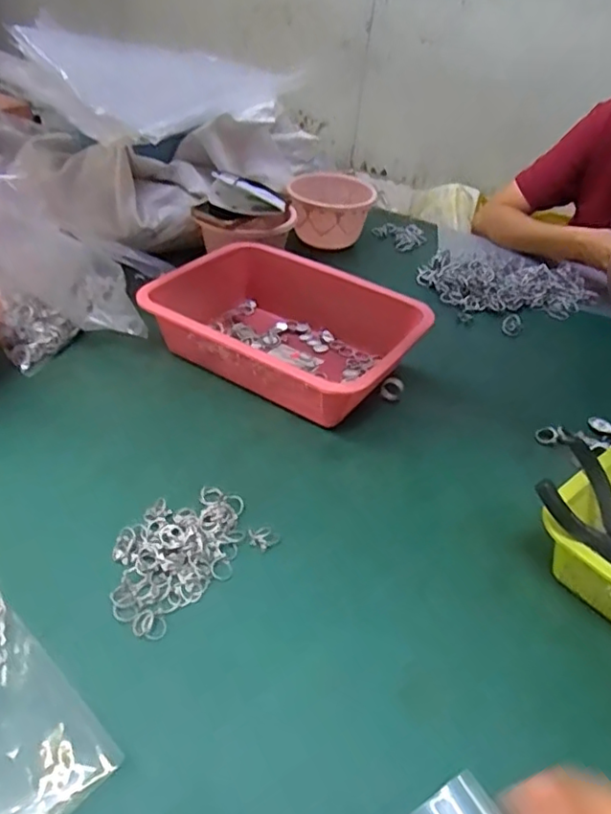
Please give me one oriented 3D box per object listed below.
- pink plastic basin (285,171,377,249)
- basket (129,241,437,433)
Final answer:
[{"bbox_3d":[0.040,-0.328,1.012,0.131,0.087,0.131,3,38,-3],"label":"pink plastic basin"},{"bbox_3d":[-0.022,-0.093,0.728,0.295,0.082,0.217,24,42,22],"label":"basket"}]

